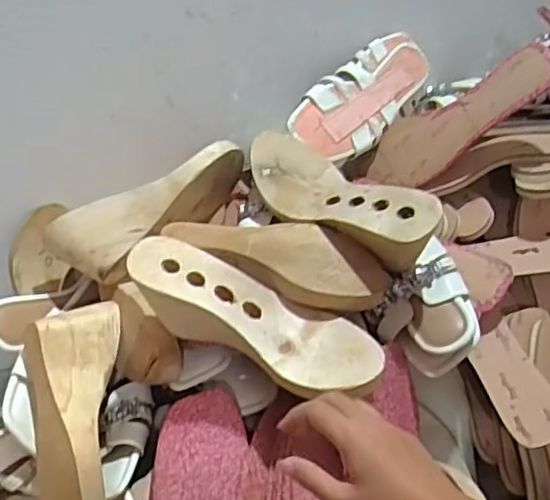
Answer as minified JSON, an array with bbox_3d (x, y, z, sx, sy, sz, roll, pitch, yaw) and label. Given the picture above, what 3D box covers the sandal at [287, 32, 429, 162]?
[{"bbox_3d":[0.103,-0.181,0.757,0.227,0.058,0.092,-43,97,-26],"label":"sandal"}]

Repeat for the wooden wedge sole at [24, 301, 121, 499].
[{"bbox_3d":[-0.190,0.157,0.578,0.085,0.069,0.222,-1,70,-12],"label":"wooden wedge sole"}]

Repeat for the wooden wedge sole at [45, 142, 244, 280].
[{"bbox_3d":[-0.130,-0.043,0.671,0.229,0.078,0.073,-30,45,-15],"label":"wooden wedge sole"}]

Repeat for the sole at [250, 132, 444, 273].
[{"bbox_3d":[0.058,-0.050,0.612,0.071,0.070,0.230,-18,40,-32],"label":"sole"}]

